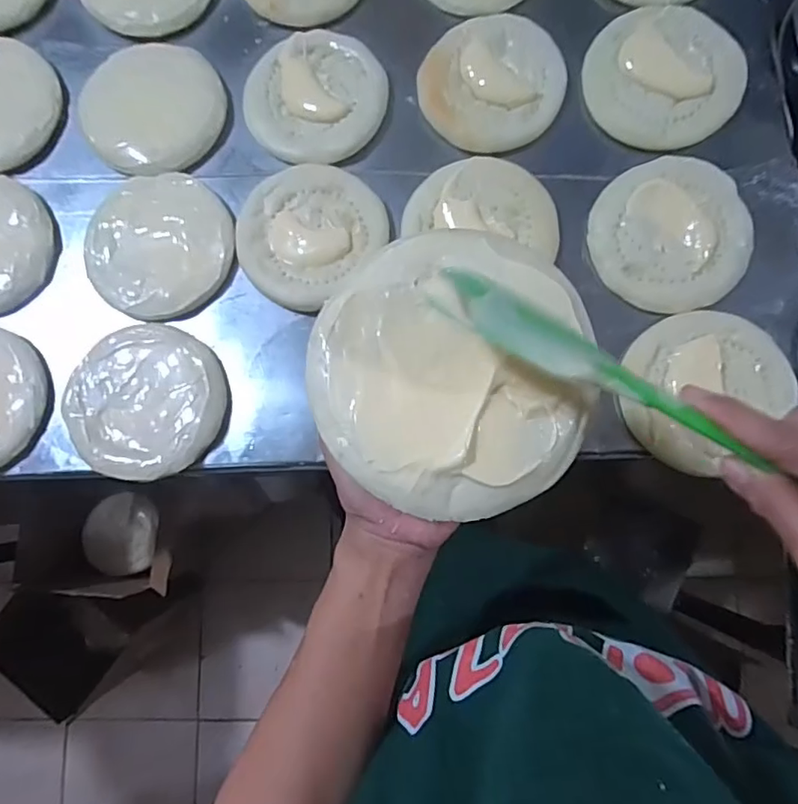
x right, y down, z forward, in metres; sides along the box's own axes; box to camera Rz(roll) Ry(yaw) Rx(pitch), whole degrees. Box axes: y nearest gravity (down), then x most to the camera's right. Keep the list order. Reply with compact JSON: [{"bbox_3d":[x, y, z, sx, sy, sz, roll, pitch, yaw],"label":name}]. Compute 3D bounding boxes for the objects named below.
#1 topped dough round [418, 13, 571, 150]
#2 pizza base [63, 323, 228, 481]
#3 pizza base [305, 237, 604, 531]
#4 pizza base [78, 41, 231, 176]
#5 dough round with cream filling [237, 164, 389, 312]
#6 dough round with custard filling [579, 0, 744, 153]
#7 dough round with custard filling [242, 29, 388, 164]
[{"bbox_3d":[0.096,-0.325,0.554,0.140,0.009,0.133,-34,82,-2],"label":"topped dough round"},{"bbox_3d":[-0.242,-0.003,0.521,0.146,0.013,0.142,0,82,3],"label":"pizza base"},{"bbox_3d":[0.027,-0.017,0.278,0.142,0.016,0.141,0,82,3],"label":"pizza base"},{"bbox_3d":[-0.253,-0.305,0.560,0.136,0.014,0.140,0,82,3],"label":"pizza base"},{"bbox_3d":[-0.092,-0.171,0.545,0.131,0.009,0.142,0,82,3],"label":"dough round with cream filling"},{"bbox_3d":[0.262,-0.324,0.540,0.141,0.022,0.145,0,82,3],"label":"dough round with custard filling"},{"bbox_3d":[-0.087,-0.319,0.566,0.142,0.011,0.140,0,82,3],"label":"dough round with custard filling"}]

